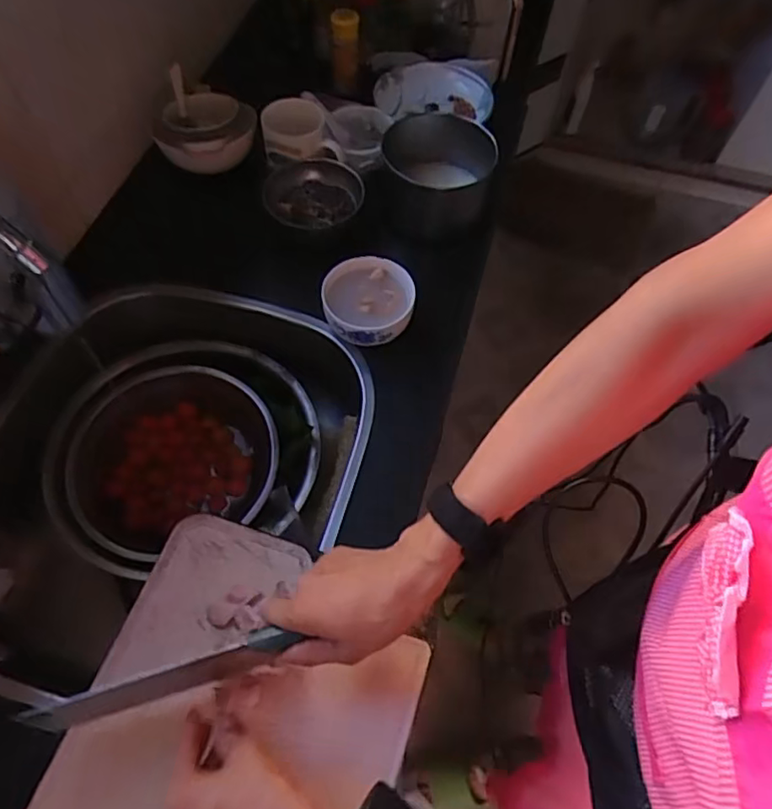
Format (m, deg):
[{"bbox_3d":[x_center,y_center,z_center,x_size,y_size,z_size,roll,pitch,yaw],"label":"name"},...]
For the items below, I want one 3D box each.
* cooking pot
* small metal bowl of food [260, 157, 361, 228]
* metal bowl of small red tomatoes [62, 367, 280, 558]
[{"bbox_3d":[0.066,-0.292,0.743,0.132,0.085,0.131,2,61,-2],"label":"cooking pot"},{"bbox_3d":[-0.086,-0.254,0.718,0.119,0.037,0.096,-14,62,-10],"label":"small metal bowl of food"},{"bbox_3d":[-0.246,0.052,0.675,0.217,0.072,0.223,1,61,-2],"label":"metal bowl of small red tomatoes"}]

